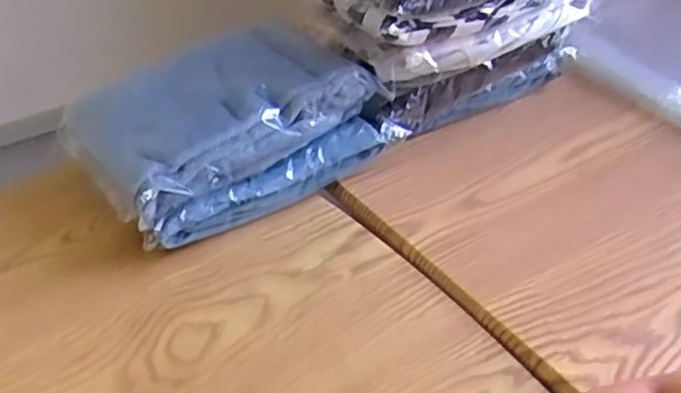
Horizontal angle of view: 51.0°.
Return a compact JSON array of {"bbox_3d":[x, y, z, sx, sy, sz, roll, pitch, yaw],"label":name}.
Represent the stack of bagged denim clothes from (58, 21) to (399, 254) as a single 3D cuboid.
[{"bbox_3d":[-0.110,-0.070,0.699,0.257,0.122,0.181,-26,43,-29],"label":"stack of bagged denim clothes"}]

